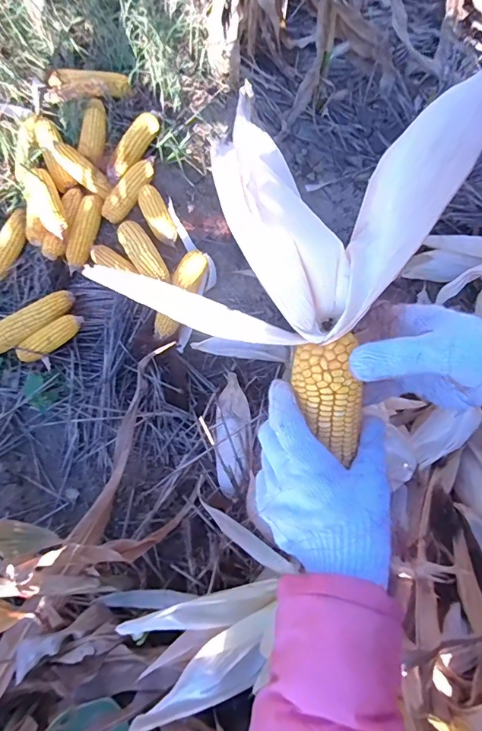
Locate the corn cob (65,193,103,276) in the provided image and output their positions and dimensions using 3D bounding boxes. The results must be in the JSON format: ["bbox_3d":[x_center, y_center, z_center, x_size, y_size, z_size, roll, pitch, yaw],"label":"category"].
[{"bbox_3d":[-0.338,-0.286,0.946,0.050,0.055,0.178,8,67,5],"label":"corn cob"}]

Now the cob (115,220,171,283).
[{"bbox_3d":[-0.197,-0.230,0.878,0.061,0.048,0.194,-30,69,-11],"label":"cob"}]

